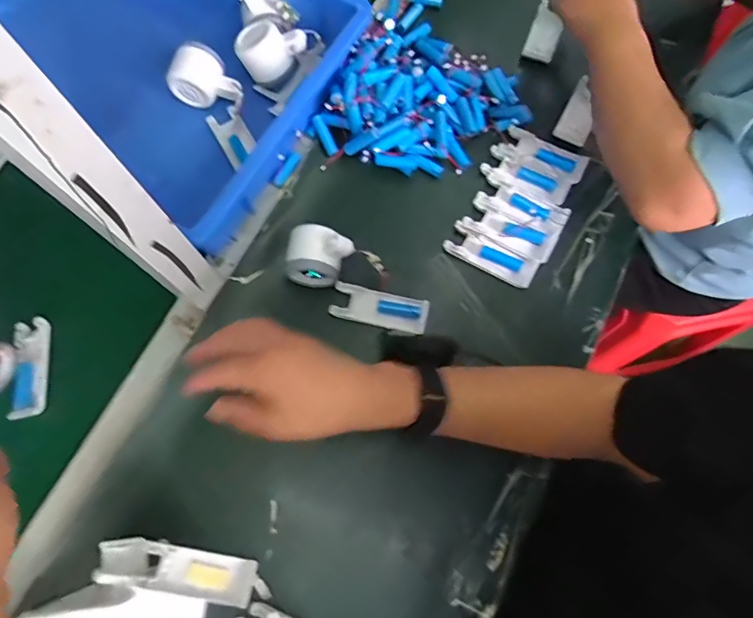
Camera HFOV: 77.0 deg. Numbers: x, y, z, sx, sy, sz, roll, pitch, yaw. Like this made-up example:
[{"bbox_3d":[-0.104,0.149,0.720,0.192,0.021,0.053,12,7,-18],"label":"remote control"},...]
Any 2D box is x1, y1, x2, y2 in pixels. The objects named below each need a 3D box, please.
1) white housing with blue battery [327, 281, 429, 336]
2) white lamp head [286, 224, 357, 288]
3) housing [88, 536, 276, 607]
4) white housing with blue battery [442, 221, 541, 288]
[{"bbox_3d":[0.003,0.000,0.528,0.106,0.012,0.044,10,73,4],"label":"white housing with blue battery"},{"bbox_3d":[-0.060,-0.058,0.516,0.070,0.066,0.056,9,73,4],"label":"white lamp head"},{"bbox_3d":[-0.181,0.247,0.447,0.154,0.022,0.040,17,61,-11],"label":"housing"},{"bbox_3d":[0.134,-0.064,0.549,0.105,0.014,0.043,29,75,9],"label":"white housing with blue battery"}]

